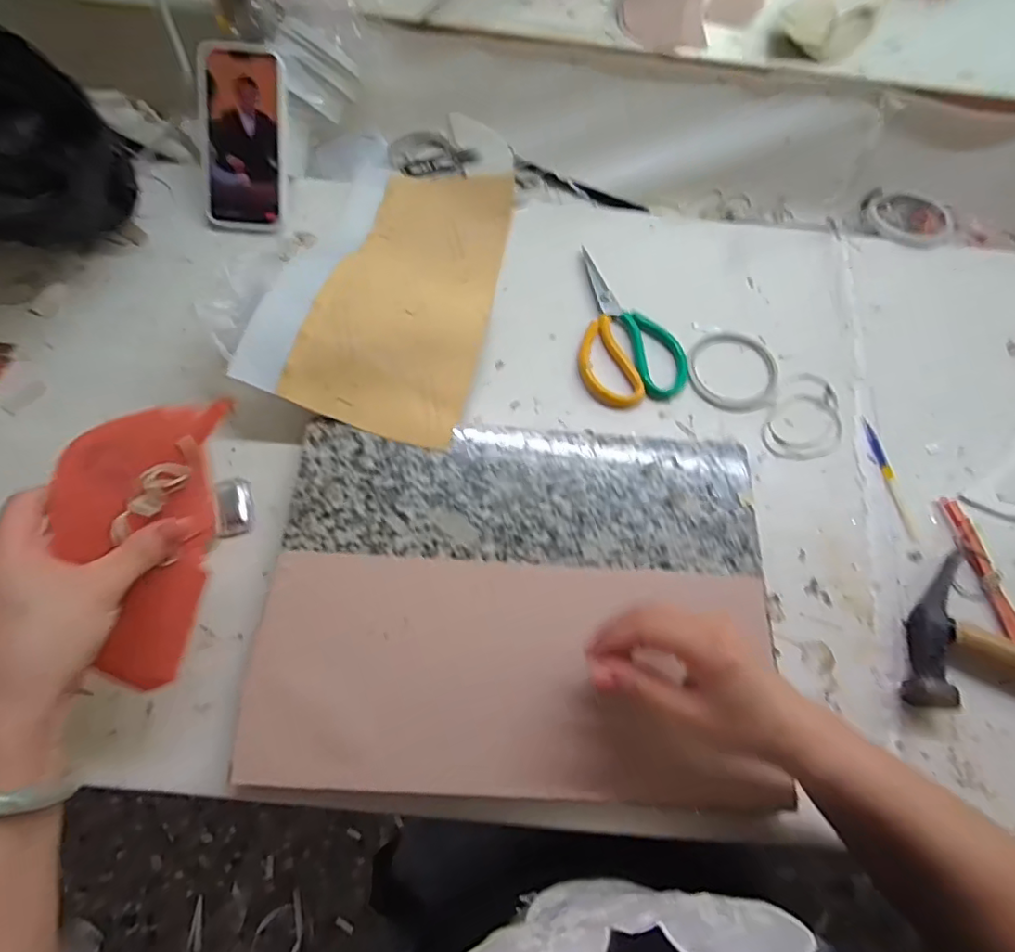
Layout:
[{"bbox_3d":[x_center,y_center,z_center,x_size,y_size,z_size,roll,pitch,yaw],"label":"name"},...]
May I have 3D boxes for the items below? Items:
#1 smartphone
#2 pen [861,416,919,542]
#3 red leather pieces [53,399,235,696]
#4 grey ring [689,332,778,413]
[{"bbox_3d":[-0.271,-0.346,0.568,0.086,0.013,0.172,3,102,-2],"label":"smartphone"},{"bbox_3d":[0.346,0.000,0.501,0.011,0.004,0.118,-7,66,-7],"label":"pen"},{"bbox_3d":[-0.226,0.038,0.341,0.028,0.085,0.182,-3,82,42],"label":"red leather pieces"},{"bbox_3d":[0.220,-0.102,0.541,0.085,0.005,0.090,1,66,-3],"label":"grey ring"}]

